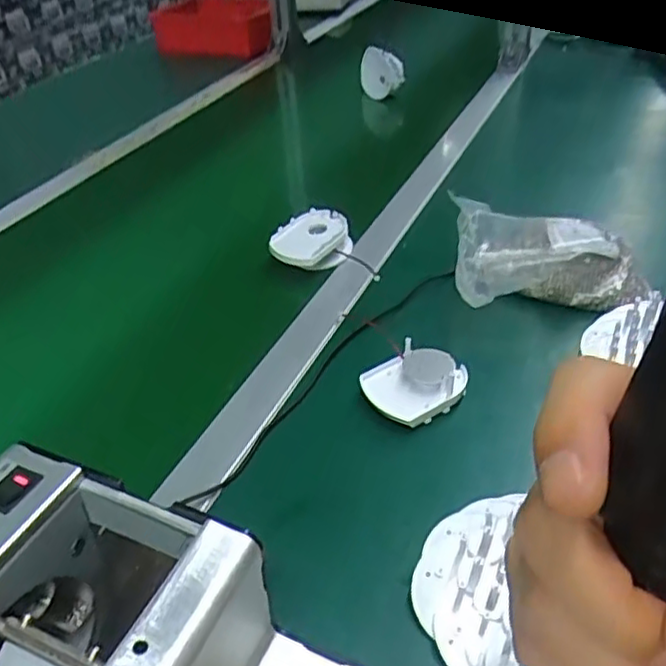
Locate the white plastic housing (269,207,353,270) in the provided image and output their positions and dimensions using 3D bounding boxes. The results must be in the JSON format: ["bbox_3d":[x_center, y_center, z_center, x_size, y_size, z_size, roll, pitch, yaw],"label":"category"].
[{"bbox_3d":[-0.020,-0.090,0.677,0.066,0.035,0.066,-7,44,7],"label":"white plastic housing"}]

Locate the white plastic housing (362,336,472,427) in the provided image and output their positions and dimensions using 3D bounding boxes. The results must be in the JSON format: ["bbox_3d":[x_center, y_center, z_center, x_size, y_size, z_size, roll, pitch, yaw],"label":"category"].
[{"bbox_3d":[0.062,0.036,0.503,0.074,0.023,0.056,-23,42,-23],"label":"white plastic housing"}]

